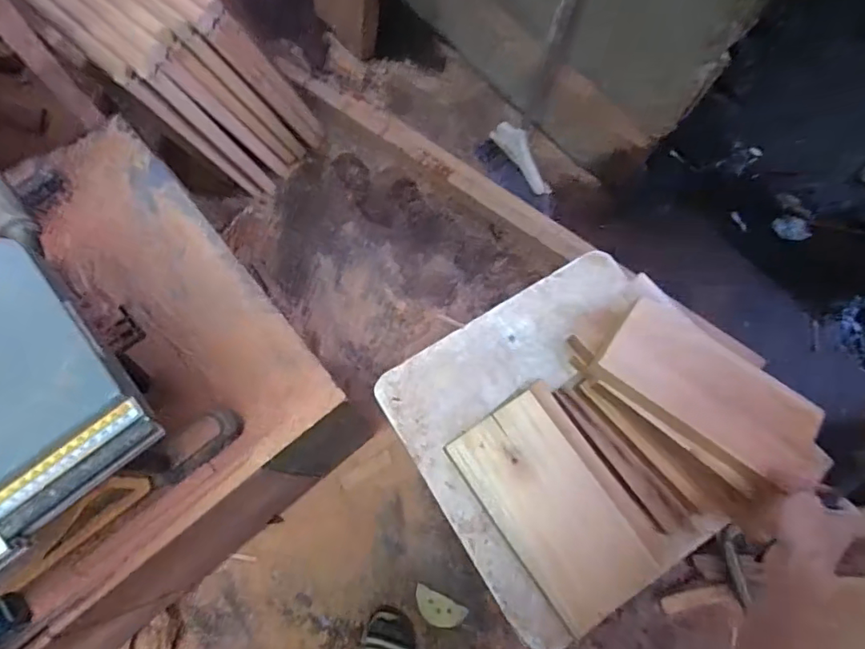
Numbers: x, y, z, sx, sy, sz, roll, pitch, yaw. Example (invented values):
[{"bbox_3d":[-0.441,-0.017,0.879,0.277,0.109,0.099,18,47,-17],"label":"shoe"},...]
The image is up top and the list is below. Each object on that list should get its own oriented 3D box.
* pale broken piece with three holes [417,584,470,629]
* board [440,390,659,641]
[{"bbox_3d":[0.015,0.631,1.147,0.120,0.011,0.059,24,73,5],"label":"pale broken piece with three holes"},{"bbox_3d":[0.164,0.254,0.717,0.148,0.021,0.293,-33,77,-11],"label":"board"}]

